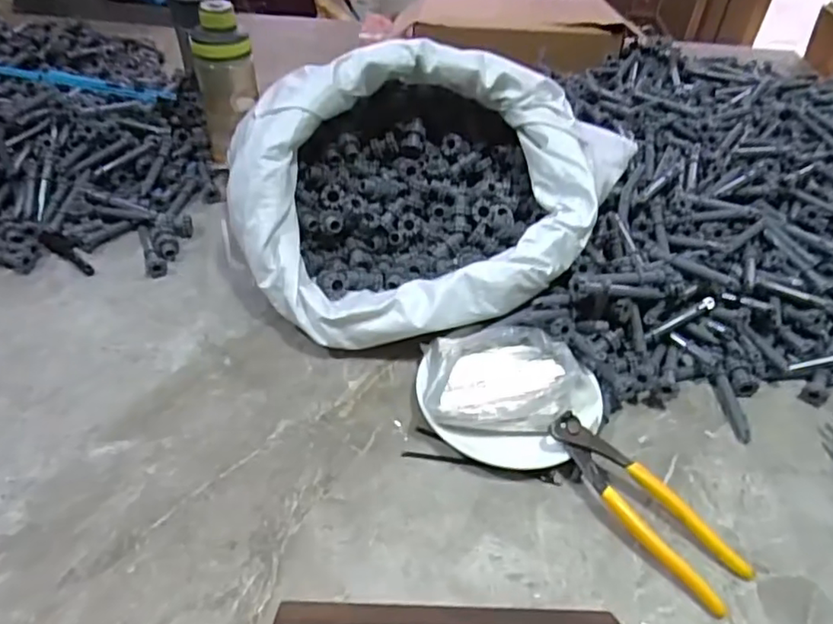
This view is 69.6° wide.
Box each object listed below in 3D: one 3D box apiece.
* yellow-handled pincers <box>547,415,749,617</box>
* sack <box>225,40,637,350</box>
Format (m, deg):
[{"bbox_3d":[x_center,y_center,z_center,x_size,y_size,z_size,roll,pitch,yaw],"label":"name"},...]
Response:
[{"bbox_3d":[0.164,0.139,0.439,0.046,0.022,0.162,-31,54,-31],"label":"yellow-handled pincers"},{"bbox_3d":[0.020,-0.128,0.598,0.386,0.168,0.295,1,44,-3],"label":"sack"}]

